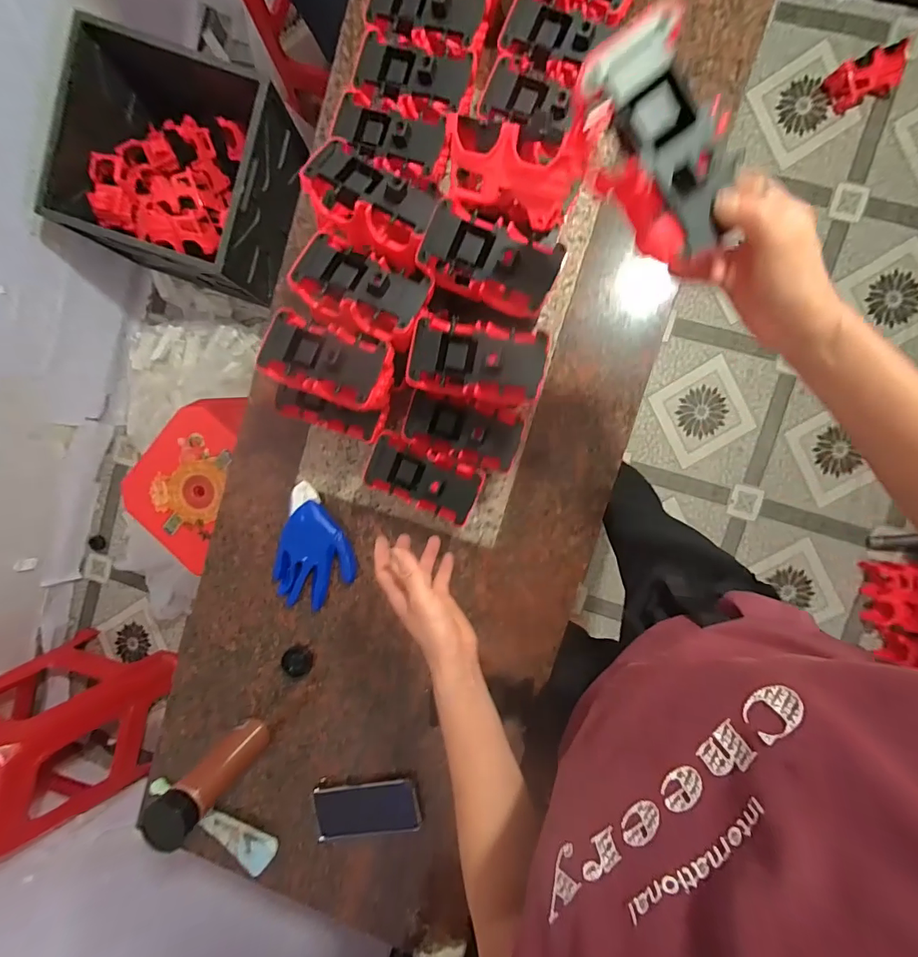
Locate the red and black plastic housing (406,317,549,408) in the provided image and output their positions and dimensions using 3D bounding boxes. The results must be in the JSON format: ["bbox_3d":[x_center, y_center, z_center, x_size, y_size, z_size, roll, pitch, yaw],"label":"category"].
[{"bbox_3d":[0.018,-0.129,0.498,0.148,0.042,0.082,16,95,6],"label":"red and black plastic housing"}]

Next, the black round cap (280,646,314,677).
[{"bbox_3d":[-0.257,0.292,0.716,0.048,0.015,0.046,0,94,7],"label":"black round cap"}]

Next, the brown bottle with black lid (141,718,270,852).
[{"bbox_3d":[-0.338,0.420,0.638,0.074,0.202,0.082,44,97,3],"label":"brown bottle with black lid"}]

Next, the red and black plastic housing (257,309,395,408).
[{"bbox_3d":[-0.157,-0.138,0.524,0.153,0.044,0.079,20,96,5],"label":"red and black plastic housing"}]

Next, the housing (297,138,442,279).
[{"bbox_3d":[-0.100,-0.313,0.528,0.157,0.066,0.088,33,97,4],"label":"housing"}]

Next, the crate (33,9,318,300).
[{"bbox_3d":[-0.680,-0.767,1.123,0.488,0.253,0.471,20,96,5],"label":"crate"}]

